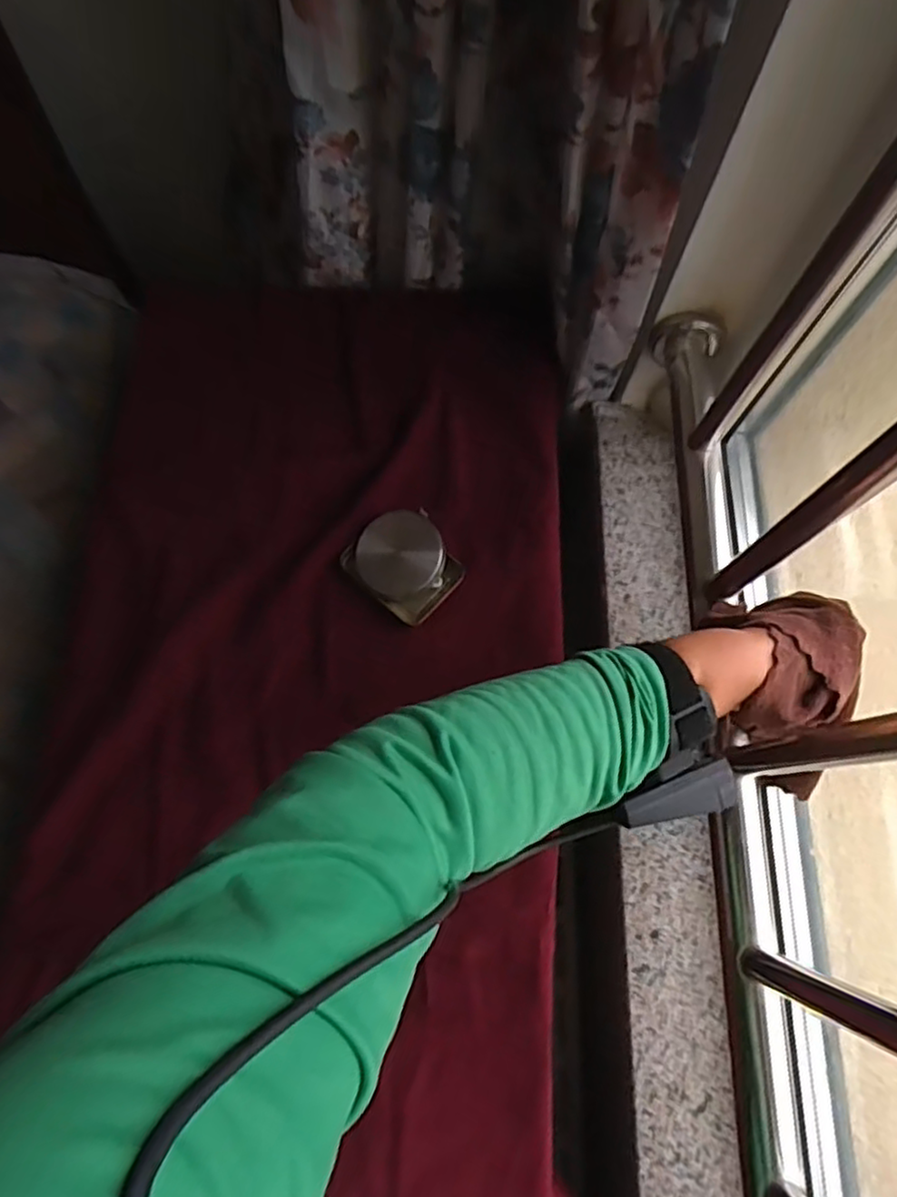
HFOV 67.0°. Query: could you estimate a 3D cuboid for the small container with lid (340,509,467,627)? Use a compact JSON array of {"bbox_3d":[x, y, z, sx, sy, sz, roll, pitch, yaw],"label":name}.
[{"bbox_3d":[-0.039,-0.034,0.603,0.094,0.024,0.081,41,76,11],"label":"small container with lid"}]

